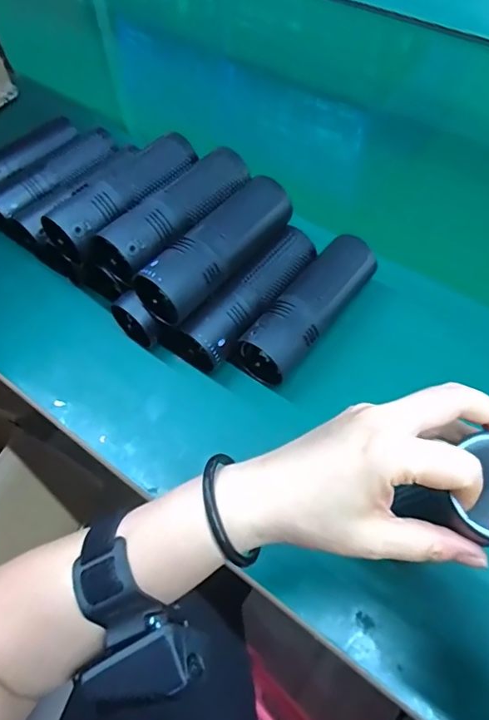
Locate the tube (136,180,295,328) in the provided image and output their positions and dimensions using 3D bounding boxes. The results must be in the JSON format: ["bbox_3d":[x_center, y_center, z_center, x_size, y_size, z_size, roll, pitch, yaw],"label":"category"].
[{"bbox_3d":[-0.020,-0.097,0.450,0.051,0.055,0.165,37,67,22],"label":"tube"}]

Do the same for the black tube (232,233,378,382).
[{"bbox_3d":[0.060,-0.052,0.464,0.058,0.048,0.169,32,65,20],"label":"black tube"}]

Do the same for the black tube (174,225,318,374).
[{"bbox_3d":[0.009,-0.059,0.466,0.041,0.041,0.166,37,67,22],"label":"black tube"}]

